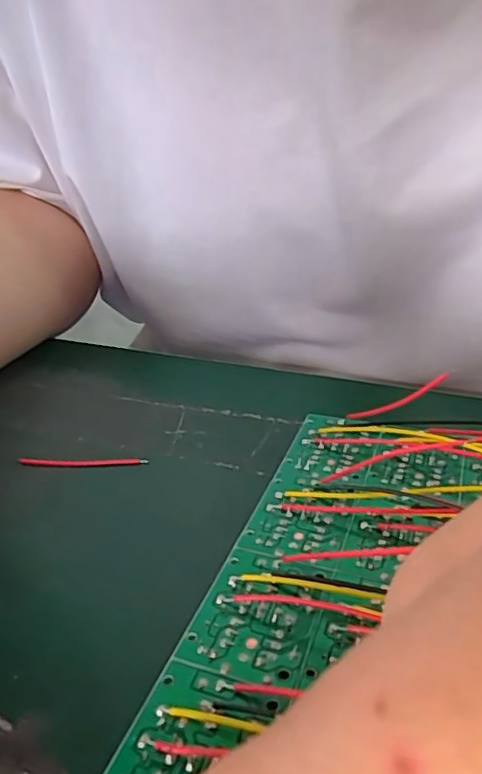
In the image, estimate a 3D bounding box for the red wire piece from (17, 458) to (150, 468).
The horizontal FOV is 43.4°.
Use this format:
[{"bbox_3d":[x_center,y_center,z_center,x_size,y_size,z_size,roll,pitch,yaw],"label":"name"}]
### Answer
[{"bbox_3d":[-0.057,0.027,0.218,0.044,0.004,0.004,-2,23,-4],"label":"red wire piece"}]

